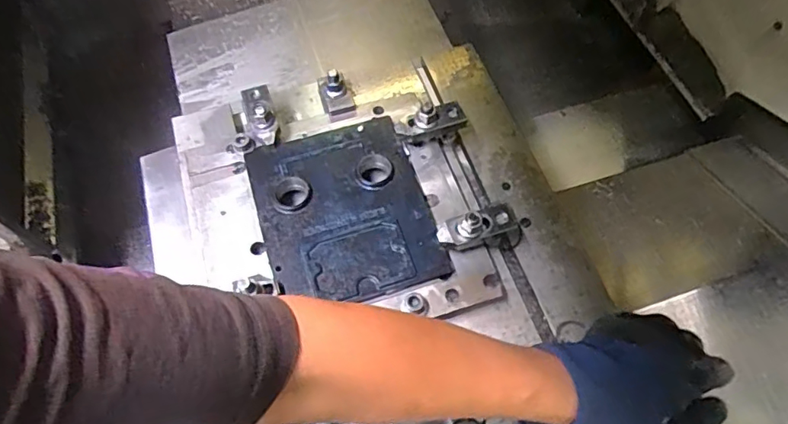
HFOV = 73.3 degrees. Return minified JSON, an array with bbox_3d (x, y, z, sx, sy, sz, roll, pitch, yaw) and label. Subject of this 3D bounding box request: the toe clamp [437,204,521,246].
[{"bbox_3d":[0.104,0.017,0.652,0.101,0.042,0.036,-20,64,-11],"label":"toe clamp"}]

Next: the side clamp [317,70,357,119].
[{"bbox_3d":[-0.087,-0.181,0.783,0.044,0.040,0.074,-16,63,-9],"label":"side clamp"}]

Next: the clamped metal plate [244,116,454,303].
[{"bbox_3d":[-0.065,-0.004,0.685,0.207,0.020,0.249,-16,63,-9],"label":"clamped metal plate"}]

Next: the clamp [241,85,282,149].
[{"bbox_3d":[-0.187,-0.139,0.736,0.041,0.039,0.097,-15,63,-8],"label":"clamp"}]

